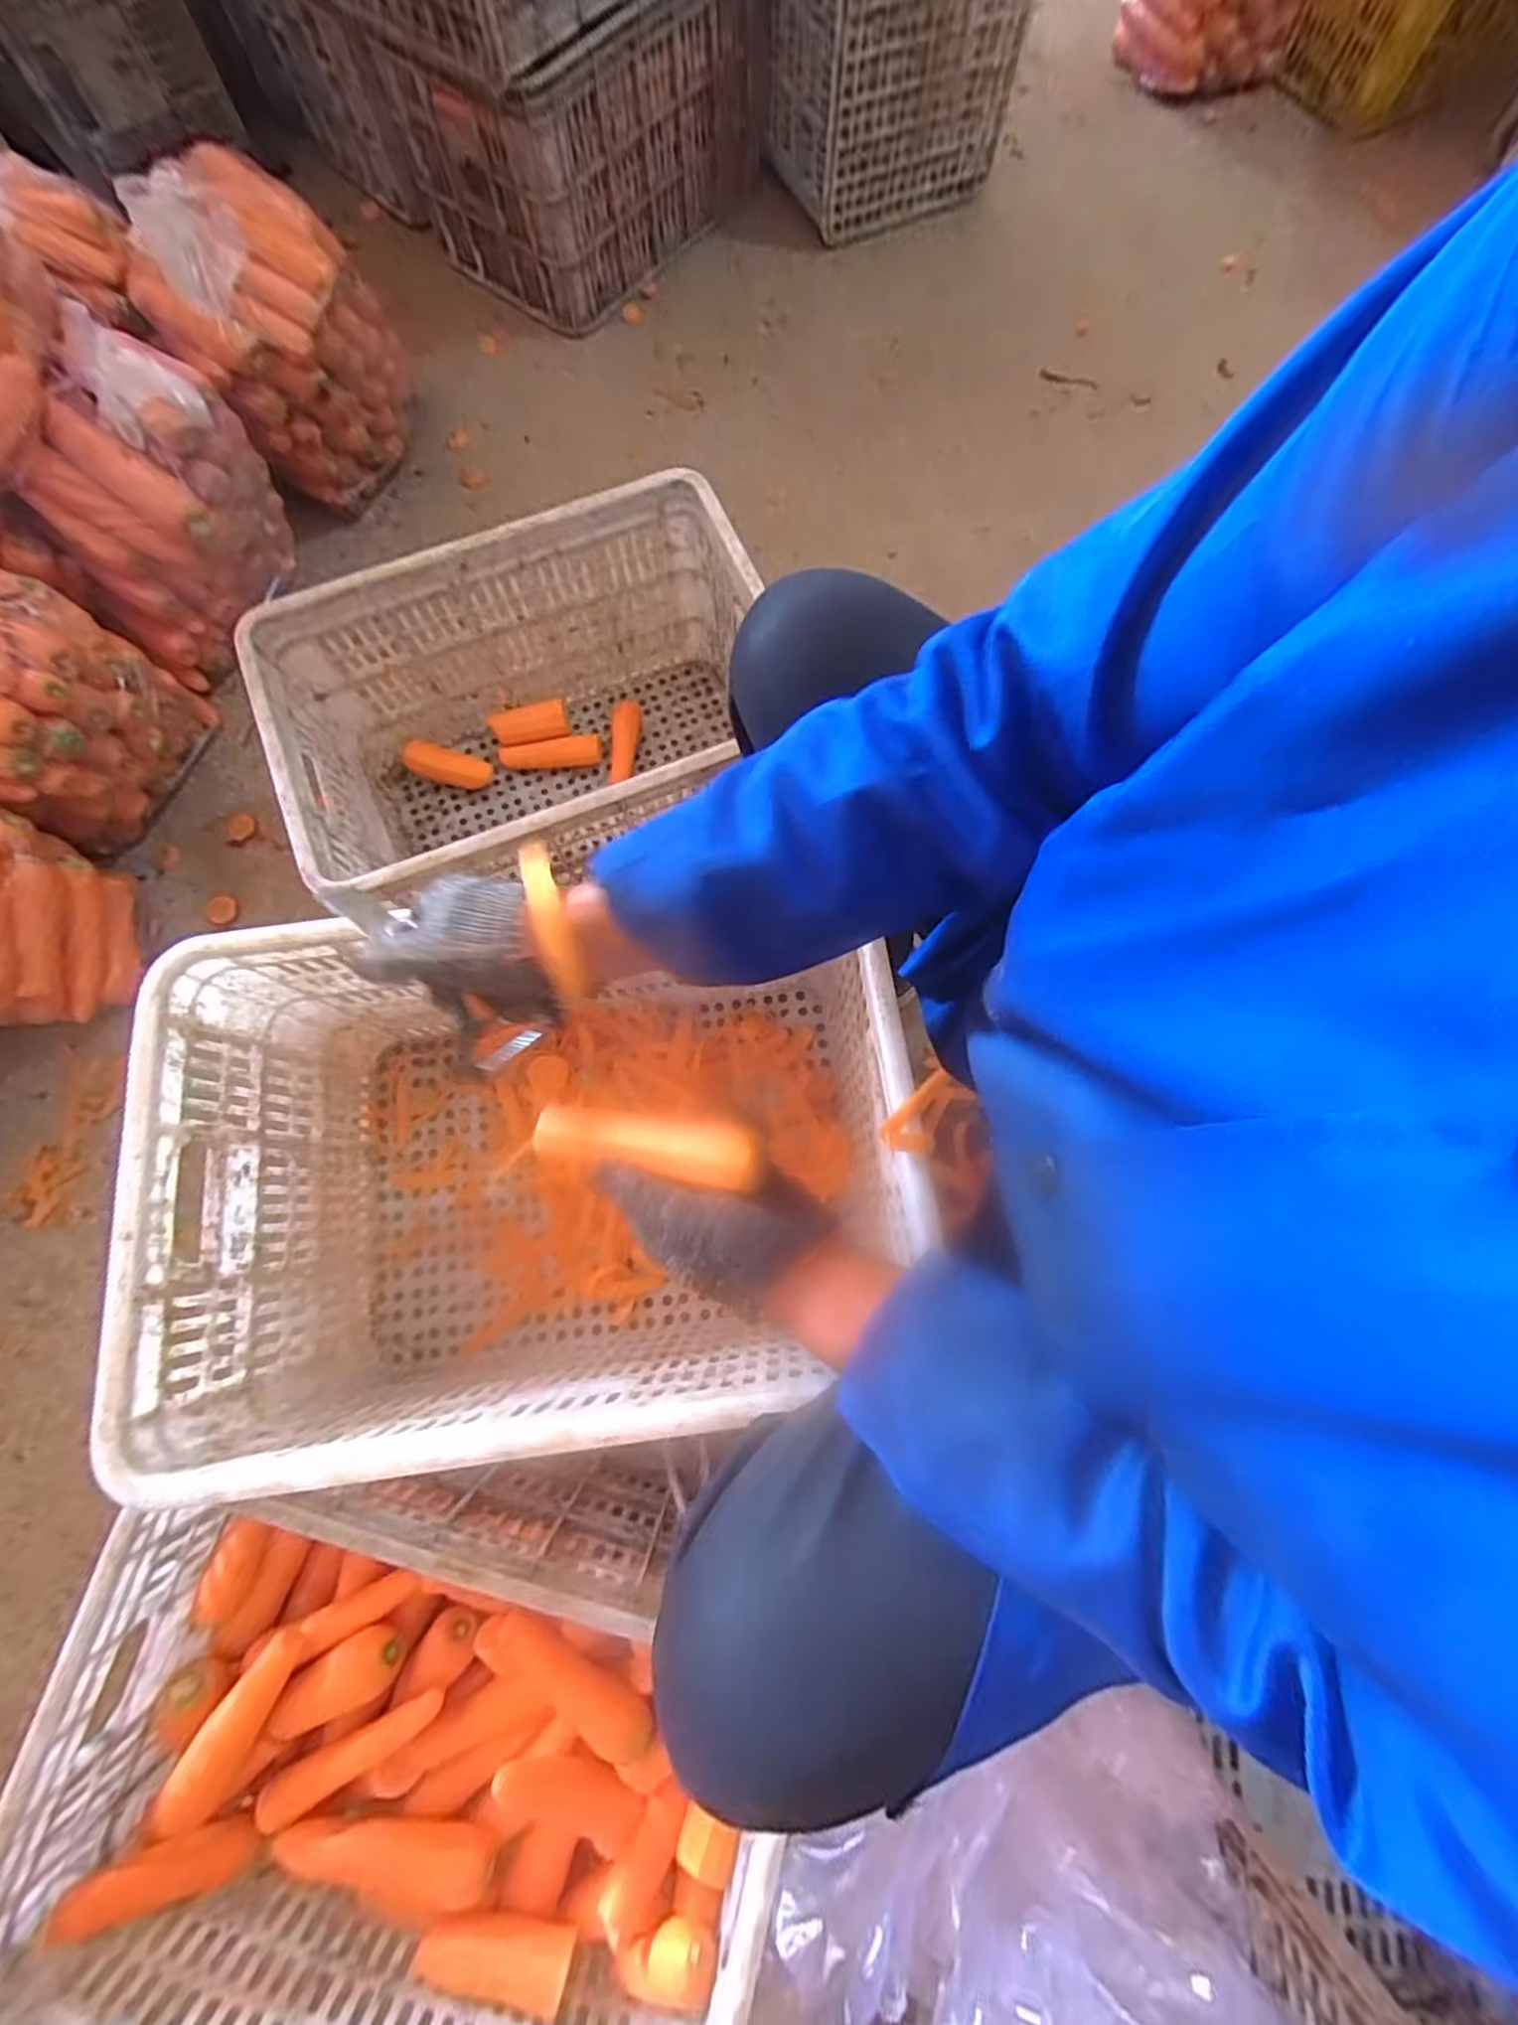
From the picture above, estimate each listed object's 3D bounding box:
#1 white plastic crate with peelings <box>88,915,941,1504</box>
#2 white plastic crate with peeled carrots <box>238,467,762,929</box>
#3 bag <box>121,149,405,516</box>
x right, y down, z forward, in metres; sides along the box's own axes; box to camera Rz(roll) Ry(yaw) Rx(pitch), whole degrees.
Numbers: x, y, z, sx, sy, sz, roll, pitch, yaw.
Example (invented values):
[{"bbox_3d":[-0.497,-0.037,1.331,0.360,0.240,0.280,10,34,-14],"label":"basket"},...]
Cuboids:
[{"bbox_3d":[-0.193,0.152,0.686,0.595,0.325,0.422,-5,76,-1],"label":"white plastic crate with peelings"},{"bbox_3d":[-0.242,-0.316,0.829,0.509,0.276,0.358,-22,77,-6],"label":"white plastic crate with peeled carrots"},{"bbox_3d":[-0.629,-0.905,0.952,0.266,0.320,0.184,-37,79,-9],"label":"bag"}]

